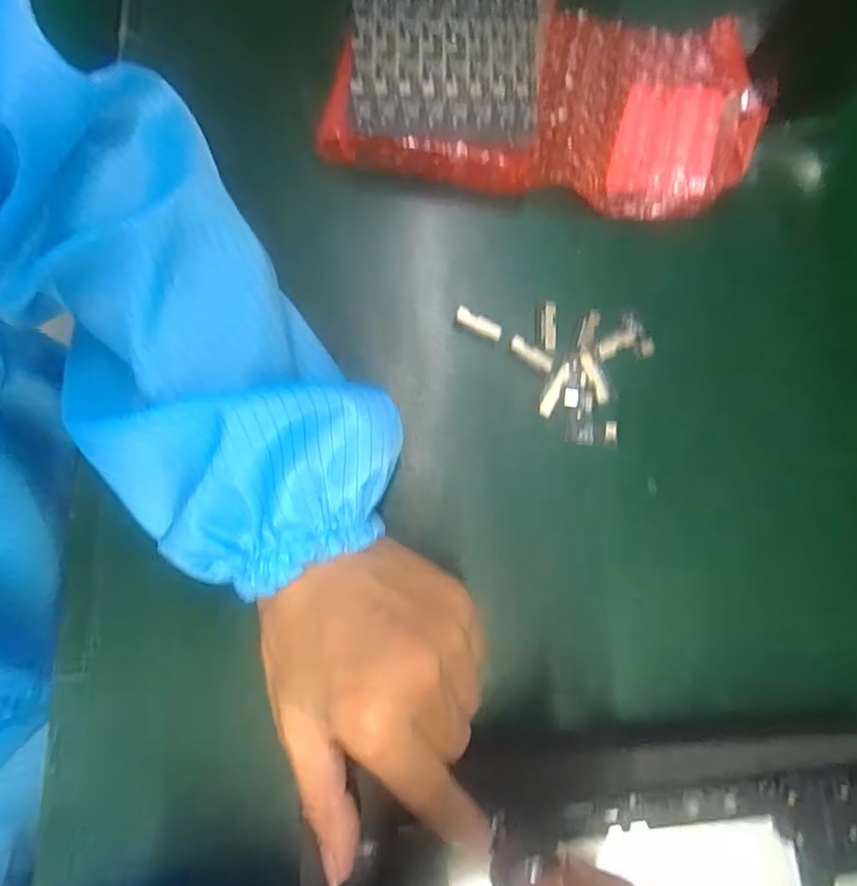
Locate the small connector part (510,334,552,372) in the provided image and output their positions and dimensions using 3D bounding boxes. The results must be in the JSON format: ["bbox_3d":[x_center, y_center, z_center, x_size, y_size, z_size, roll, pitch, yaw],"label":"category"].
[{"bbox_3d":[0.052,-0.045,0.291,0.024,0.004,0.009,36,80,6],"label":"small connector part"}]

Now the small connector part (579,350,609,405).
[{"bbox_3d":[0.084,-0.034,0.289,0.007,0.004,0.029,-20,80,-5],"label":"small connector part"}]

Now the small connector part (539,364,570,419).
[{"bbox_3d":[0.063,-0.027,0.287,0.007,0.004,0.028,26,79,4],"label":"small connector part"}]

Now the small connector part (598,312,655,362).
[{"bbox_3d":[0.101,-0.050,0.292,0.022,0.004,0.030,43,81,7],"label":"small connector part"}]

